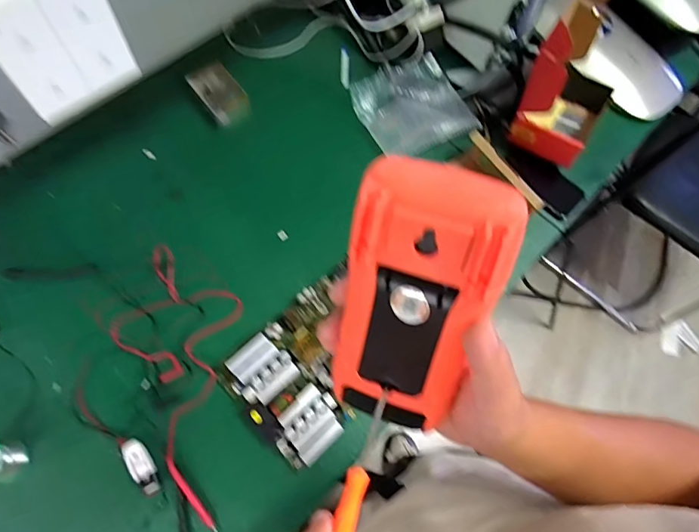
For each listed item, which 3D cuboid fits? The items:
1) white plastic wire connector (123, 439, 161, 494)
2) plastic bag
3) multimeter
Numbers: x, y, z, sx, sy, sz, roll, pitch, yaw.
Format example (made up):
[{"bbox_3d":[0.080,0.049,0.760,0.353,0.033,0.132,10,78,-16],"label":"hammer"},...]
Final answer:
[{"bbox_3d":[-0.292,0.279,0.624,0.028,0.014,0.080,-37,75,-15],"label":"white plastic wire connector"},{"bbox_3d":[0.122,-0.311,0.868,0.198,0.031,0.191,-24,72,-12],"label":"plastic bag"},{"bbox_3d":[0.035,0.031,0.245,0.081,0.169,0.033,11,32,1],"label":"multimeter"}]

